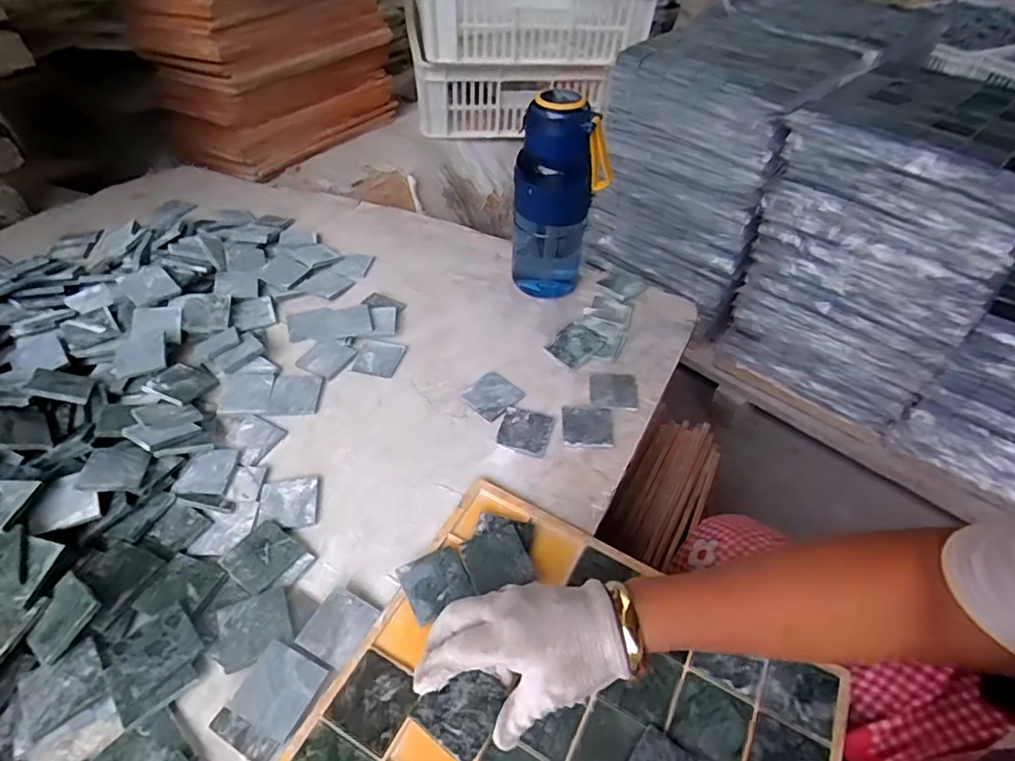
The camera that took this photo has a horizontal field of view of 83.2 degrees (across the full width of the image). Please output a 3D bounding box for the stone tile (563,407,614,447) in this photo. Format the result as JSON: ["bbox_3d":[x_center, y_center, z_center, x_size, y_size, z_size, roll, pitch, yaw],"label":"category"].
[{"bbox_3d":[0.079,0.045,0.565,0.049,0.008,0.050,2,48,1],"label":"stone tile"}]

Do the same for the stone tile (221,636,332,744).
[{"bbox_3d":[-0.158,0.212,0.394,0.049,0.005,0.049,19,50,15],"label":"stone tile"}]

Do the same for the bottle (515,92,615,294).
[{"bbox_3d":[0.058,-0.203,0.653,0.100,0.223,0.083,2,48,1],"label":"bottle"}]

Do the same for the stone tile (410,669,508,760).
[{"bbox_3d":[-0.029,0.208,0.367,0.046,0.010,0.049,26,53,21],"label":"stone tile"}]

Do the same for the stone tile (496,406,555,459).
[{"bbox_3d":[0.018,0.048,0.561,0.048,0.009,0.051,13,49,11],"label":"stone tile"}]

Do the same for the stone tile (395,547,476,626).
[{"bbox_3d":[-0.056,0.157,0.444,0.046,0.004,0.046,-23,59,-21],"label":"stone tile"}]

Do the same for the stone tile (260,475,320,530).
[{"bbox_3d":[-0.192,0.107,0.504,0.051,0.005,0.051,-6,48,-6],"label":"stone tile"}]

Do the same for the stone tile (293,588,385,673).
[{"bbox_3d":[-0.125,0.184,0.427,0.041,0.011,0.049,22,51,18],"label":"stone tile"}]

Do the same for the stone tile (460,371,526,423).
[{"bbox_3d":[-0.016,0.015,0.593,0.051,0.008,0.050,35,56,27],"label":"stone tile"}]

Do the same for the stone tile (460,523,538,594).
[{"bbox_3d":[-0.009,0.141,0.455,0.048,0.004,0.048,-13,51,-18],"label":"stone tile"}]

